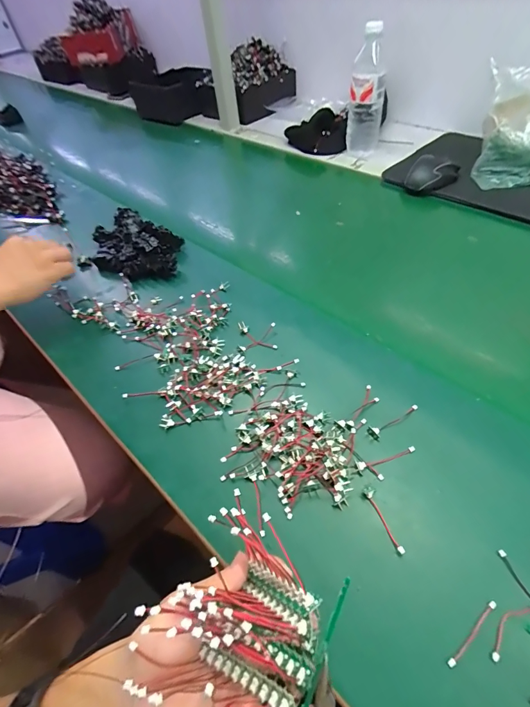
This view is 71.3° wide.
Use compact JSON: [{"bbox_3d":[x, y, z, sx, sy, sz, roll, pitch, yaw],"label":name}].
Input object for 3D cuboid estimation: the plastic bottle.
[{"bbox_3d":[0.208,-0.522,0.759,0.073,0.214,0.066,5,51,11],"label":"plastic bottle"}]

